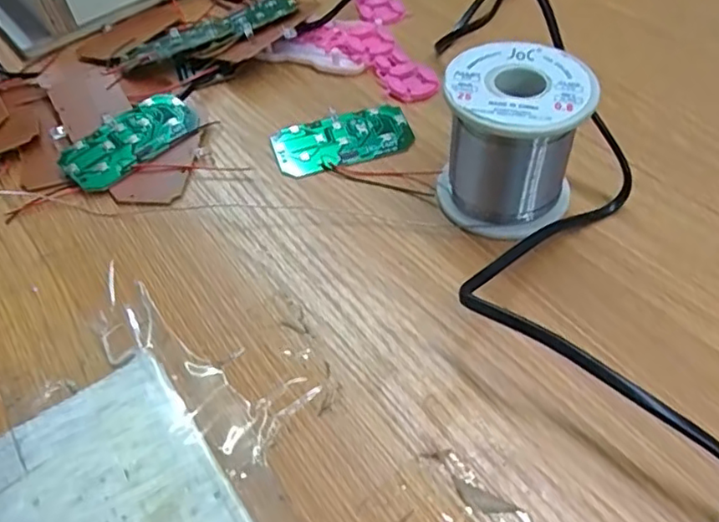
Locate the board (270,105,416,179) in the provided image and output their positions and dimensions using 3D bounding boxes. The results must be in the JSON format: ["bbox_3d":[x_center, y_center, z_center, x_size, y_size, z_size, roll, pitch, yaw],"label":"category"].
[{"bbox_3d":[-0.009,-0.066,0.333,0.074,0.006,0.036,-14,50,-8],"label":"board"}]

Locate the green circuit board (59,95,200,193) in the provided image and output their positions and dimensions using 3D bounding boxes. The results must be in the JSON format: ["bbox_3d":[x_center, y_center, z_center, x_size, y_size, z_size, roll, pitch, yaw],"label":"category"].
[{"bbox_3d":[-0.124,-0.066,0.336,0.076,0.005,0.038,-32,70,-20],"label":"green circuit board"}]

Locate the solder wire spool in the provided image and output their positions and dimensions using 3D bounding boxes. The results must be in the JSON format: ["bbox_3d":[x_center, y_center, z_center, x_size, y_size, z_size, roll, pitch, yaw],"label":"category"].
[{"bbox_3d":[0.068,-0.054,0.278,0.059,0.064,0.057,-2,49,2],"label":"solder wire spool"}]

